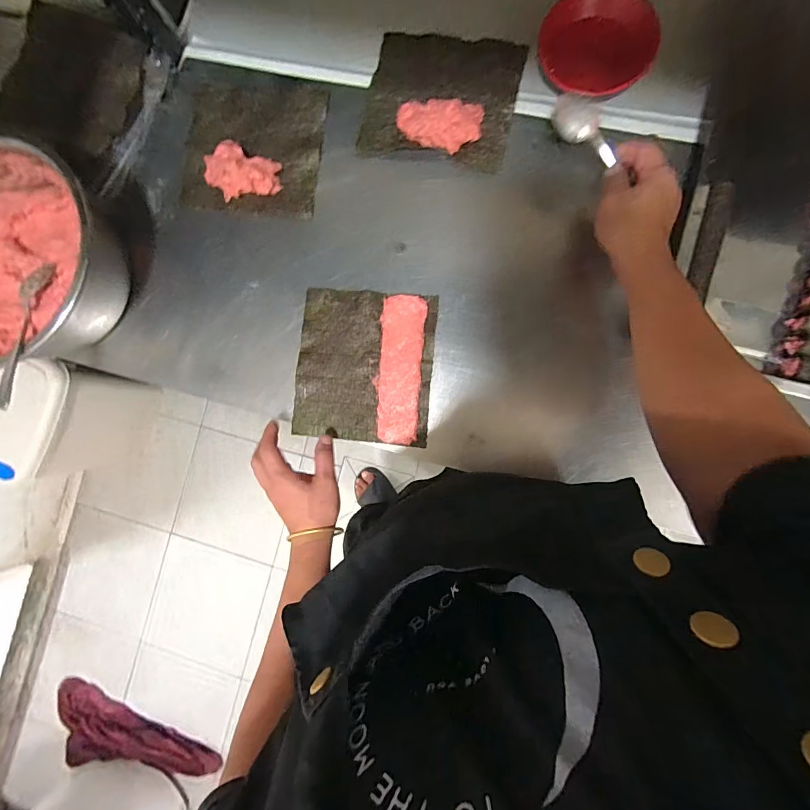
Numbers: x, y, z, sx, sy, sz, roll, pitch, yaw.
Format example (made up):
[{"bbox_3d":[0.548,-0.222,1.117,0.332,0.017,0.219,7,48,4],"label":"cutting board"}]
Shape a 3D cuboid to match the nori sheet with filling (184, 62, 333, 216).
[{"bbox_3d":[-0.221,-0.387,0.574,0.208,0.034,0.217,8,88,7],"label":"nori sheet with filling"}]

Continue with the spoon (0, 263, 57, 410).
[{"bbox_3d":[-0.451,-0.088,0.474,0.031,0.016,0.190,-6,71,7],"label":"spoon"}]

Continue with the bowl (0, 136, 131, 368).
[{"bbox_3d":[-0.517,-0.184,0.545,0.283,0.134,0.267,0,87,7],"label":"bowl"}]

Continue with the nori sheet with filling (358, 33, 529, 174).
[{"bbox_3d":[0.050,-0.425,0.540,0.200,0.034,0.183,13,88,7],"label":"nori sheet with filling"}]

